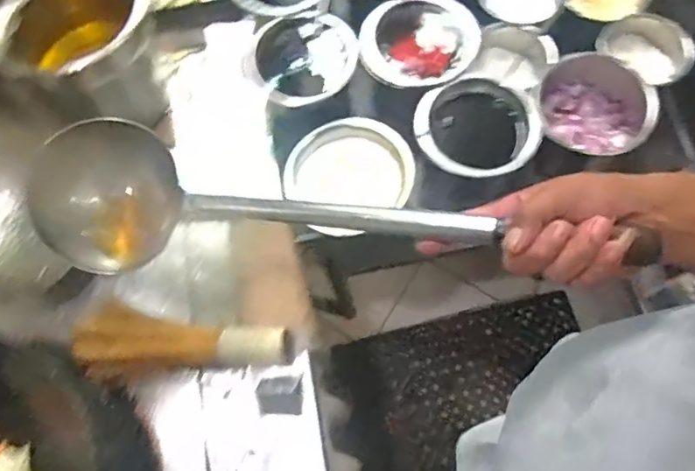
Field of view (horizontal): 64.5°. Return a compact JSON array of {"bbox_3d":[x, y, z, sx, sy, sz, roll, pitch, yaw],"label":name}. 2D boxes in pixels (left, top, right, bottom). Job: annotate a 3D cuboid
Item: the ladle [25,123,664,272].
[{"bbox_3d":[-0.026,-0.001,0.467,0.498,0.094,0.128,9,70,18],"label":"ladle"}]

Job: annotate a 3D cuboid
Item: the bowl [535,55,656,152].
[{"bbox_3d":[0.353,-0.180,0.773,0.136,0.094,0.126,-1,69,3],"label":"bowl"}]

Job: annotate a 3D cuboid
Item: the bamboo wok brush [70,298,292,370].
[{"bbox_3d":[-0.222,0.147,0.736,0.297,0.063,0.103,8,70,6],"label":"bamboo wok brush"}]

